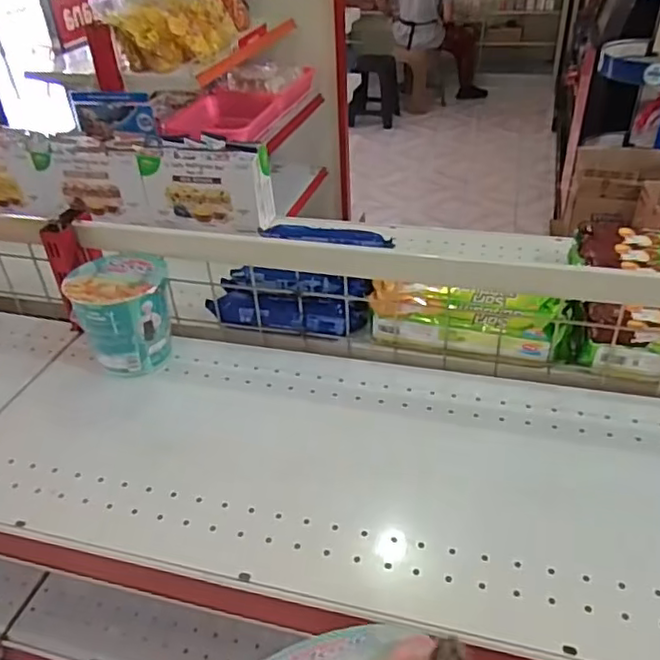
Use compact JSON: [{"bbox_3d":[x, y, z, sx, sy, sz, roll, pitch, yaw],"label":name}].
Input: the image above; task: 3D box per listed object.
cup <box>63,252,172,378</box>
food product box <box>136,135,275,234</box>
[{"bbox_3d":[-0.229,-0.018,0.695,0.105,0.105,0.110,-11,37,-10],"label":"cup"},{"bbox_3d":[-0.186,-0.226,0.948,0.185,0.118,0.086,7,38,13],"label":"food product box"}]

